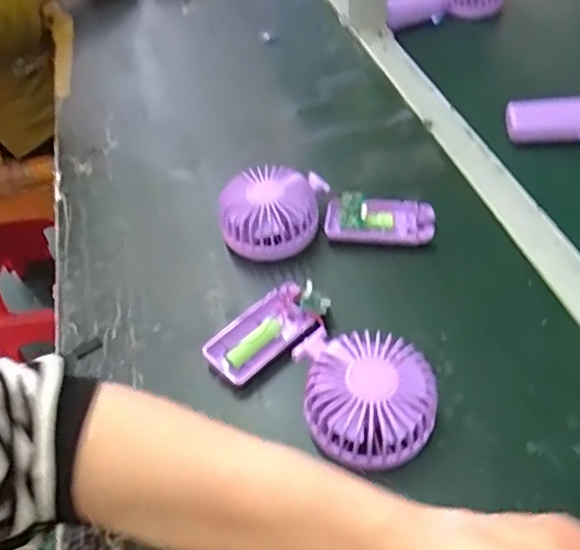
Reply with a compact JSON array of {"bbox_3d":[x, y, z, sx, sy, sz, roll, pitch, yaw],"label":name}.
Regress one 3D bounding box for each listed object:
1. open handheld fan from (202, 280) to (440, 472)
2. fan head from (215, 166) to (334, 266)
[{"bbox_3d":[0.022,0.065,0.419,0.088,0.047,0.165,-37,54,-27],"label":"open handheld fan"},{"bbox_3d":[-0.017,-0.059,0.531,0.086,0.046,0.087,10,48,14],"label":"fan head"}]

